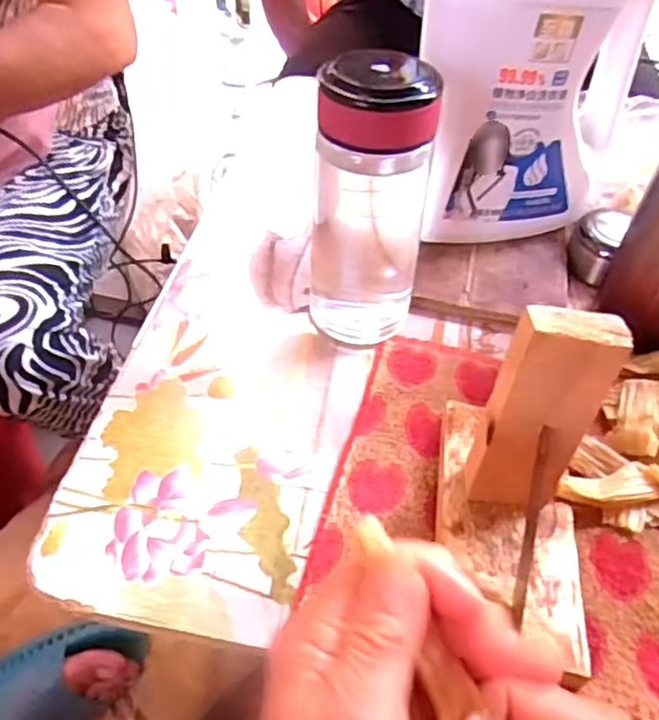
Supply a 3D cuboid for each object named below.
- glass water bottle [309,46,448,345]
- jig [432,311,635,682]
[{"bbox_3d":[0.025,-0.082,0.404,0.069,0.173,0.068,1,47,-3],"label":"glass water bottle"},{"bbox_3d":[0.096,0.049,0.310,0.070,0.131,0.138,7,47,3],"label":"jig"}]

